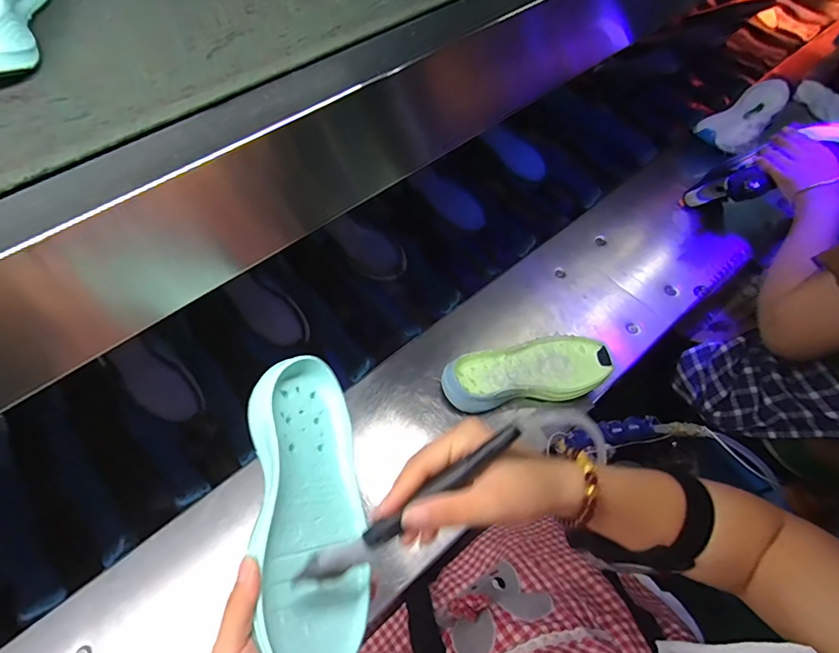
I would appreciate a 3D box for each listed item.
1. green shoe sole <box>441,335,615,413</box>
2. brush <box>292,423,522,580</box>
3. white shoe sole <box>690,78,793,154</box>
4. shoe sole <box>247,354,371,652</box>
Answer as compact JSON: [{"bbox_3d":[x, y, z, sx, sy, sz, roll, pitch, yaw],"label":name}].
[{"bbox_3d":[0.145,0.066,0.634,0.228,0.050,0.087,-8,60,-6],"label":"green shoe sole"},{"bbox_3d":[-0.006,0.113,0.284,0.163,0.020,0.017,-37,65,6],"label":"brush"},{"bbox_3d":[0.656,-0.422,0.919,0.237,0.045,0.103,-36,67,-20],"label":"white shoe sole"},{"bbox_3d":[-0.080,0.128,0.339,0.083,0.036,0.219,13,51,-36],"label":"shoe sole"}]

